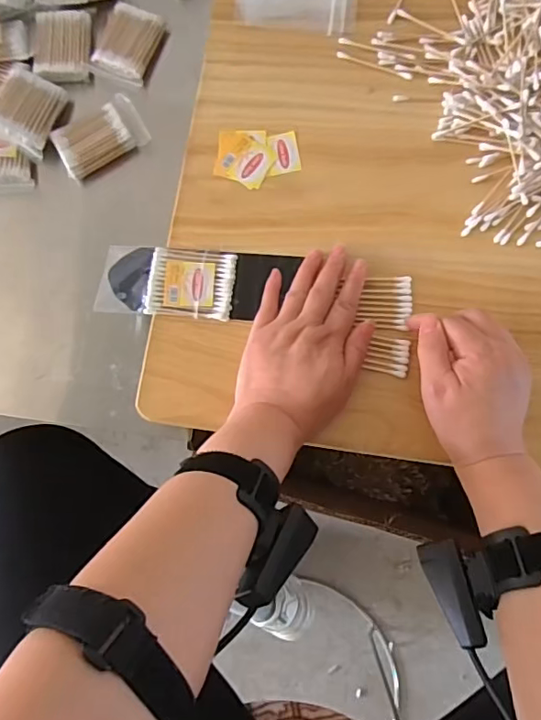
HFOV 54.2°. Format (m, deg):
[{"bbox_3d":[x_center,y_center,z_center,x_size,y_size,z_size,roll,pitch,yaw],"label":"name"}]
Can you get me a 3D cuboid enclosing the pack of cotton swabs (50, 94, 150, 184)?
[{"bbox_3d":[-0.174,-0.228,0.538,0.088,0.019,0.055,-30,79,-2],"label":"pack of cotton swabs"}]

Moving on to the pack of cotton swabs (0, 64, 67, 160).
[{"bbox_3d":[-0.251,-0.255,0.531,0.065,0.028,0.078,23,82,7],"label":"pack of cotton swabs"}]

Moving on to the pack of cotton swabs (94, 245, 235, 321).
[{"bbox_3d":[-0.092,-0.069,0.466,0.120,0.015,0.061,5,80,4],"label":"pack of cotton swabs"}]

